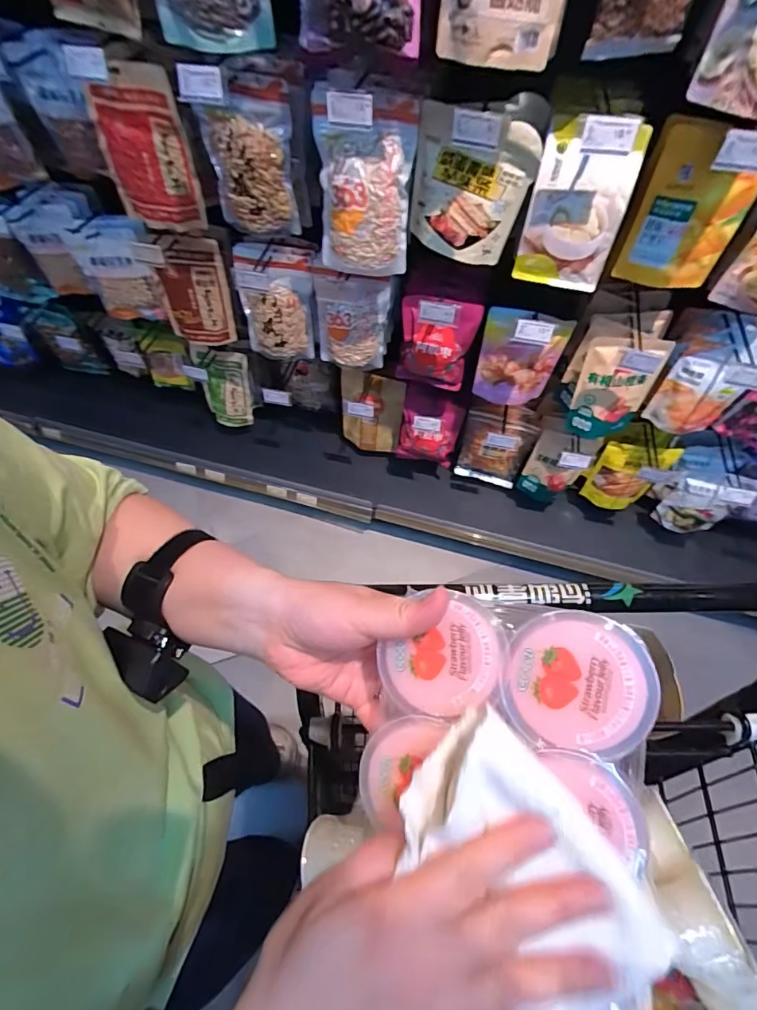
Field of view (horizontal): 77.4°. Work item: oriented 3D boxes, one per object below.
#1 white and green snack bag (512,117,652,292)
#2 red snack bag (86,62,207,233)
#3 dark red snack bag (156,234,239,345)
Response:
[{"bbox_3d":[0.323,-0.481,0.776,0.145,0.211,0.082,17,60,9],"label":"white and green snack bag"},{"bbox_3d":[-0.465,-0.693,0.940,0.206,0.280,0.044,16,55,10],"label":"red snack bag"},{"bbox_3d":[-0.484,-0.546,1.227,0.187,0.284,0.046,6,59,3],"label":"dark red snack bag"}]

